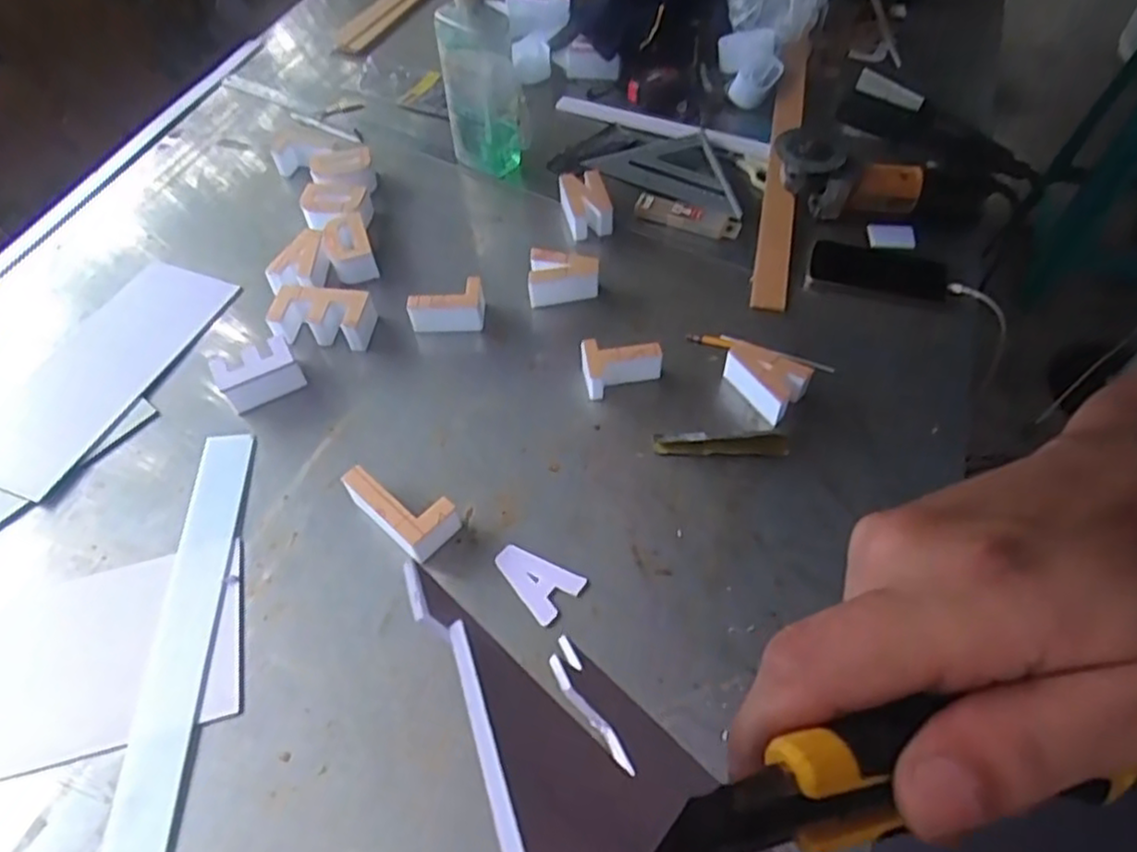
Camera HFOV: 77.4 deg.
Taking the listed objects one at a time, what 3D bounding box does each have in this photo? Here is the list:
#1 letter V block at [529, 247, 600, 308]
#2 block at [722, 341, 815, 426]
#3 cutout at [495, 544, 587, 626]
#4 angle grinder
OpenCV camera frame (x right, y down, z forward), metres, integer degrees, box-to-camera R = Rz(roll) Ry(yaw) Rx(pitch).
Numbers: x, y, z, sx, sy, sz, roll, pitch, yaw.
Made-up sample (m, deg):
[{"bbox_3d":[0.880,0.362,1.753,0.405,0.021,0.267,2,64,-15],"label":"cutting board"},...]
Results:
[{"bbox_3d":[-0.005,-0.179,0.868,0.084,0.047,0.057,1,54,3],"label":"letter V block"},{"bbox_3d":[0.208,-0.053,0.766,0.091,0.050,0.065,37,64,25],"label":"block"},{"bbox_3d":[-0.030,0.140,0.667,0.080,0.006,0.054,37,63,26],"label":"cutout"},{"bbox_3d":[0.417,-0.306,0.895,0.313,0.101,0.082,8,57,6],"label":"angle grinder"}]

